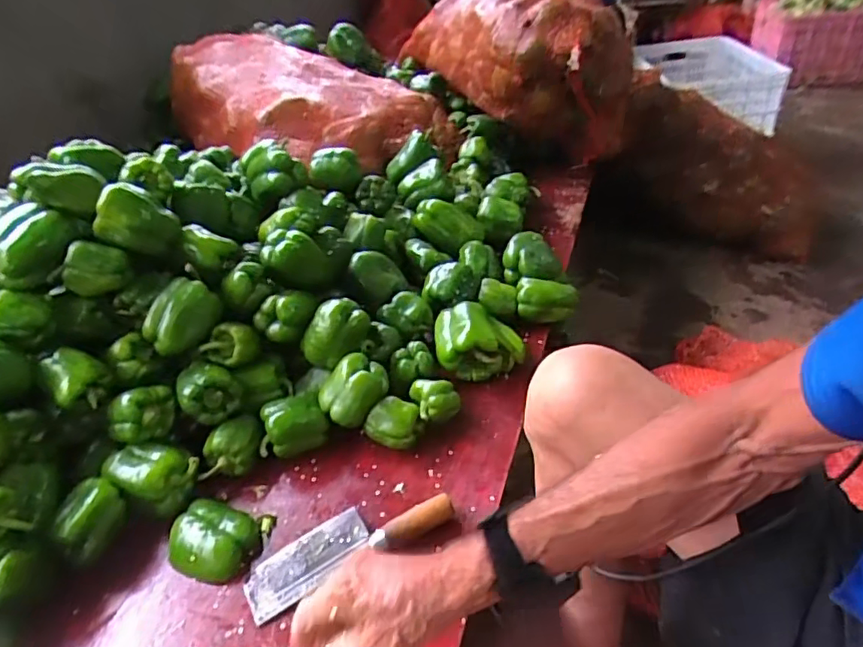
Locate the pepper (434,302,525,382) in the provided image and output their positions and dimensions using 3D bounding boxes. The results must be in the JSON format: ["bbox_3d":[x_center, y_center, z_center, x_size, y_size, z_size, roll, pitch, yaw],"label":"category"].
[{"bbox_3d":[0.065,0.016,0.791,0.121,0.066,0.108,-7,38,1],"label":"pepper"}]

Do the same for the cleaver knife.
[{"bbox_3d":[-0.088,0.225,0.592,0.217,0.028,0.064,-22,40,-17],"label":"cleaver knife"}]

